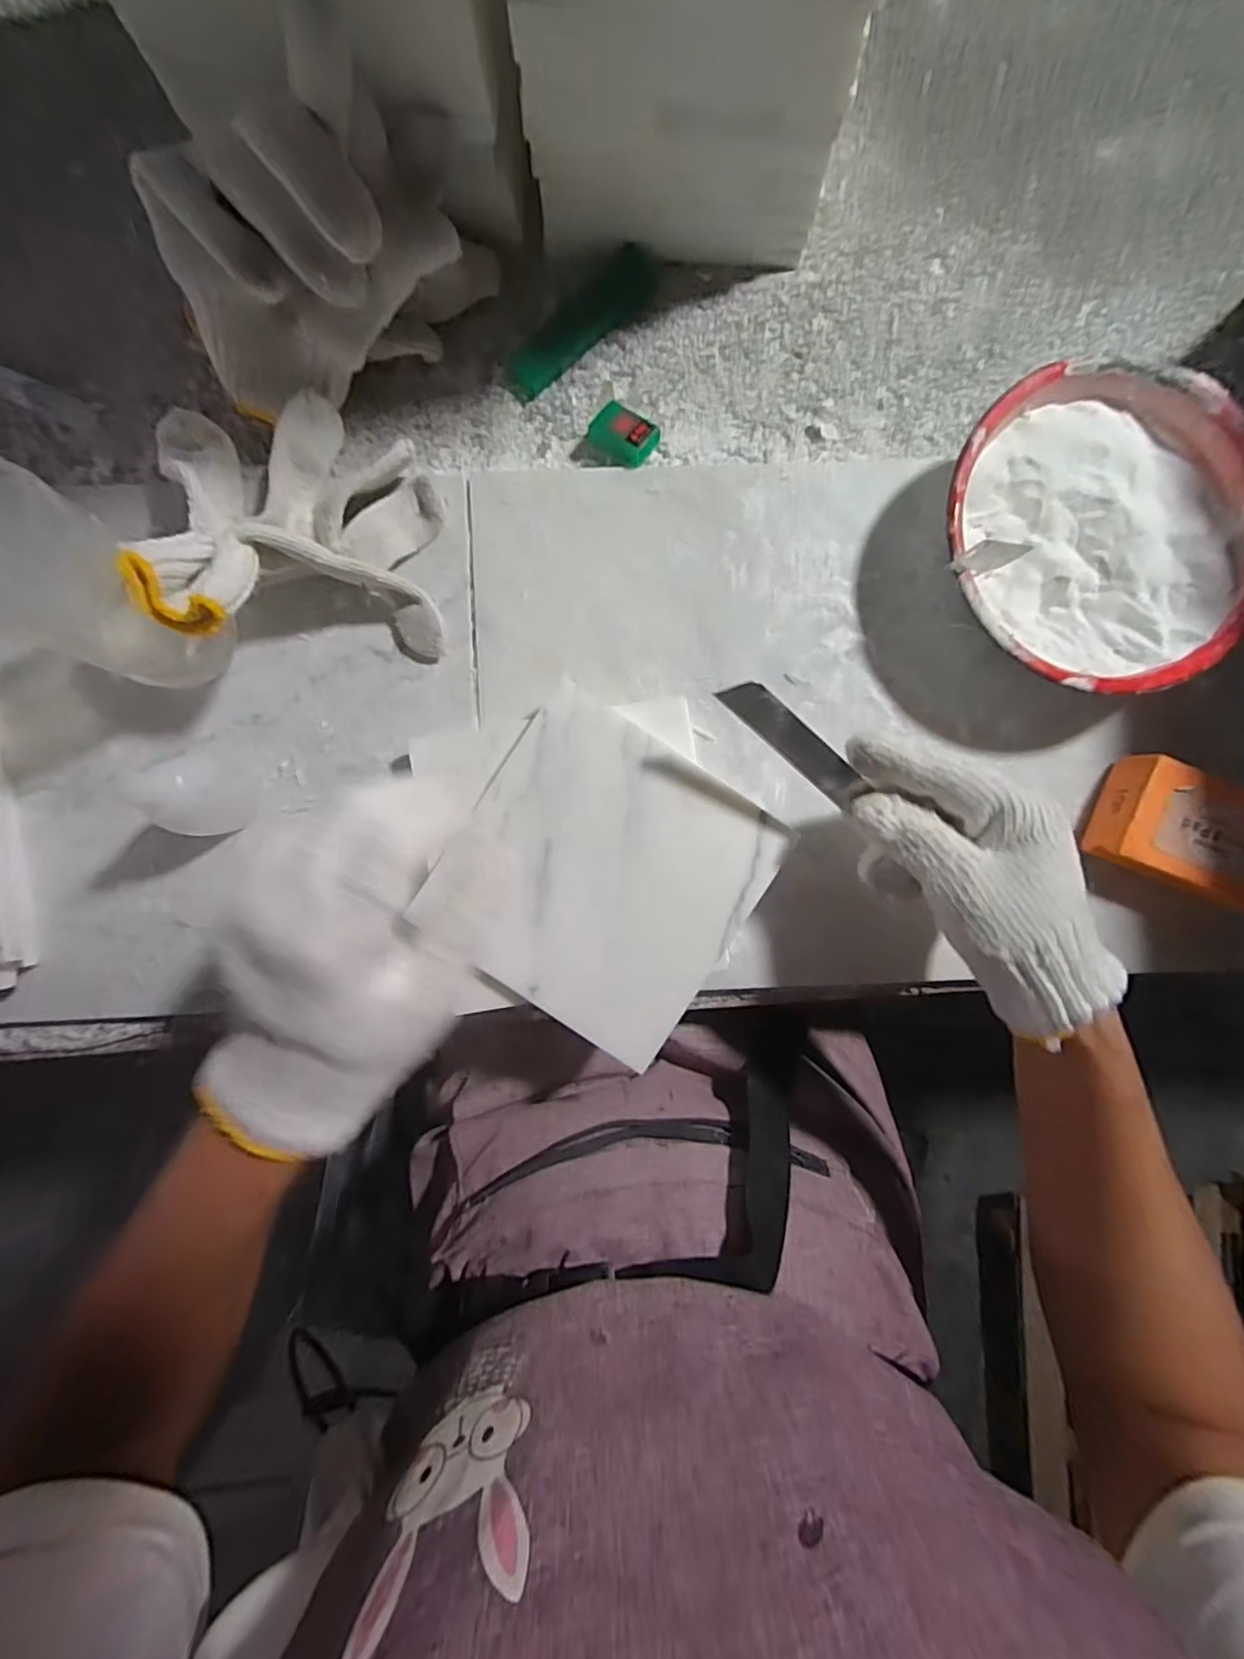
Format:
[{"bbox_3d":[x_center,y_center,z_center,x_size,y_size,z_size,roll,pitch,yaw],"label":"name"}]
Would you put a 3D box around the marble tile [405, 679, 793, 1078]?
[{"bbox_3d":[-0.007,0.025,0.309,0.148,0.006,0.152,32,89,-1],"label":"marble tile"}]

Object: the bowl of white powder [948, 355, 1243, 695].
[{"bbox_3d":[0.254,-0.157,0.327,0.164,0.053,0.166,0,89,-1],"label":"bowl of white powder"}]

